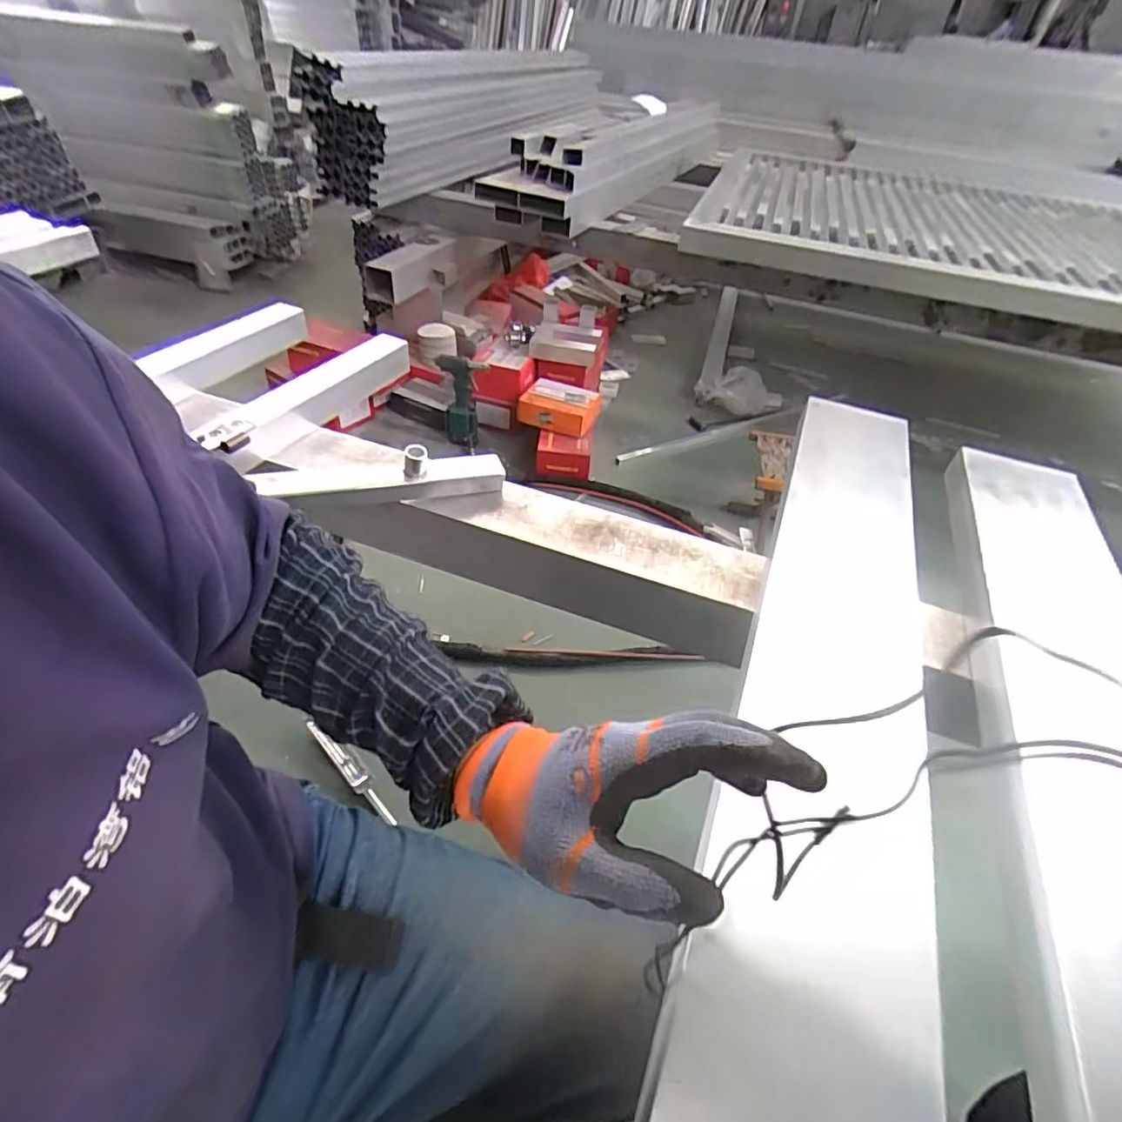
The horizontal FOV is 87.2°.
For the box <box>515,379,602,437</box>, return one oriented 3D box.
[{"bbox_3d":[0.001,-0.453,1.727,0.215,0.064,0.189,16,44,10],"label":"box"}]

